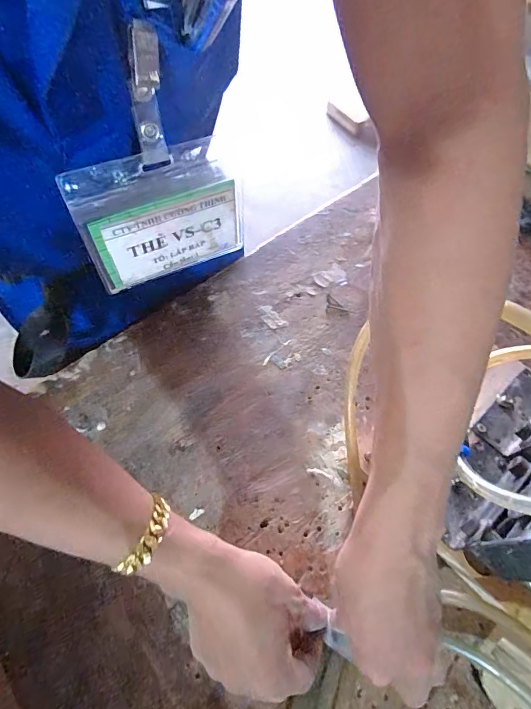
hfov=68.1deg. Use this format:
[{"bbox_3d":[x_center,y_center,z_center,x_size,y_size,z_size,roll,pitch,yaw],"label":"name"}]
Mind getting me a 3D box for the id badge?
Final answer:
[{"bbox_3d":[-0.061,-0.082,0.242,0.098,0.085,0.006,-25,59,-14],"label":"id badge"}]

